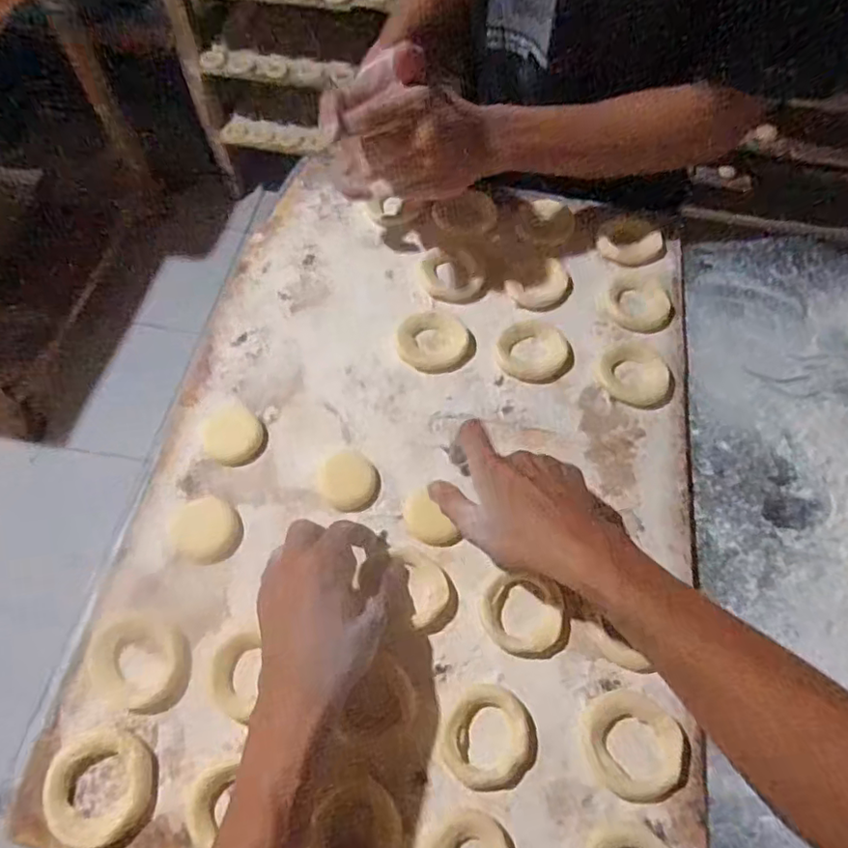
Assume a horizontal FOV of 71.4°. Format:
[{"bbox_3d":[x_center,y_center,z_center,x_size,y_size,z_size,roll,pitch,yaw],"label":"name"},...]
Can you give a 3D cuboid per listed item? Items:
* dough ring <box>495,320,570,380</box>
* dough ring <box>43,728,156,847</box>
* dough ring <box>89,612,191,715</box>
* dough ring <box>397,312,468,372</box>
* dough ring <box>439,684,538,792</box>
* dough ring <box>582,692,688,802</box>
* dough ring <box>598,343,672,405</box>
[{"bbox_3d":[0.097,-0.066,0.524,0.064,0.013,0.054,-14,64,-8],"label":"dough ring"},{"bbox_3d":[-0.201,0.225,0.368,0.058,0.011,0.068,-34,69,-17],"label":"dough ring"},{"bbox_3d":[-0.192,0.159,0.398,0.069,0.009,0.057,11,63,5],"label":"dough ring"},{"bbox_3d":[0.007,-0.075,0.527,0.063,0.010,0.057,9,63,4],"label":"dough ring"},{"bbox_3d":[0.042,0.203,0.385,0.060,0.014,0.058,0,63,-1],"label":"dough ring"},{"bbox_3d":[0.135,0.206,0.382,0.061,0.013,0.064,0,63,-1],"label":"dough ring"},{"bbox_3d":[0.188,-0.043,0.524,0.065,0.012,0.062,0,63,-1],"label":"dough ring"}]

